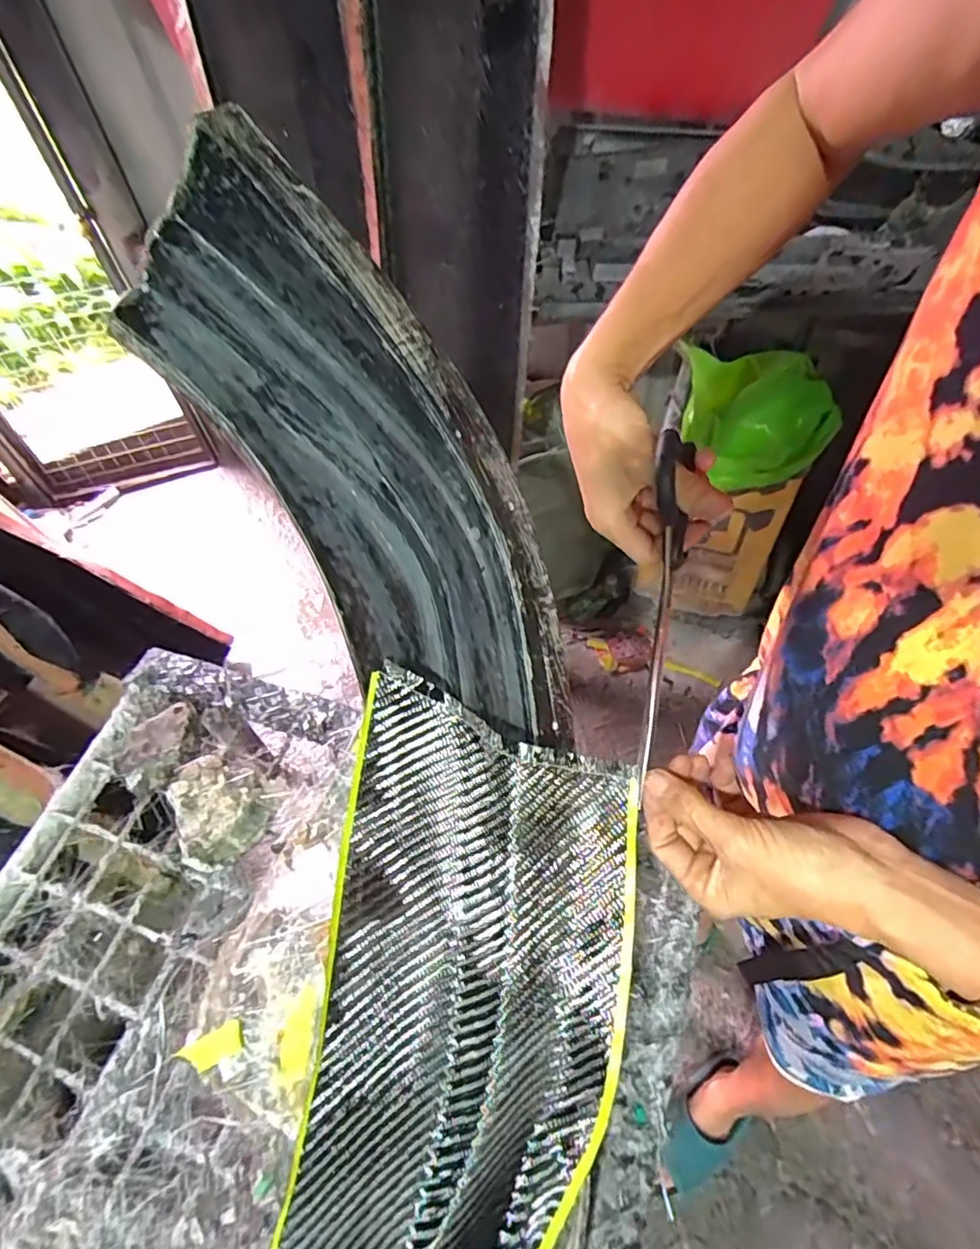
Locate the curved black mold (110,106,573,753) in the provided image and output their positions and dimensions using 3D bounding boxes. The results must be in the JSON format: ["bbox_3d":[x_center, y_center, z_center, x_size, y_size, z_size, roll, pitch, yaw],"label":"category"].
[{"bbox_3d":[-0.066,-0.095,0.392,0.153,0.109,0.405,-36,97,-23],"label":"curved black mold"}]

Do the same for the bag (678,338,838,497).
[{"bbox_3d":[0.500,-0.397,1.128,0.241,0.147,0.234,-2,53,4],"label":"bag"}]

